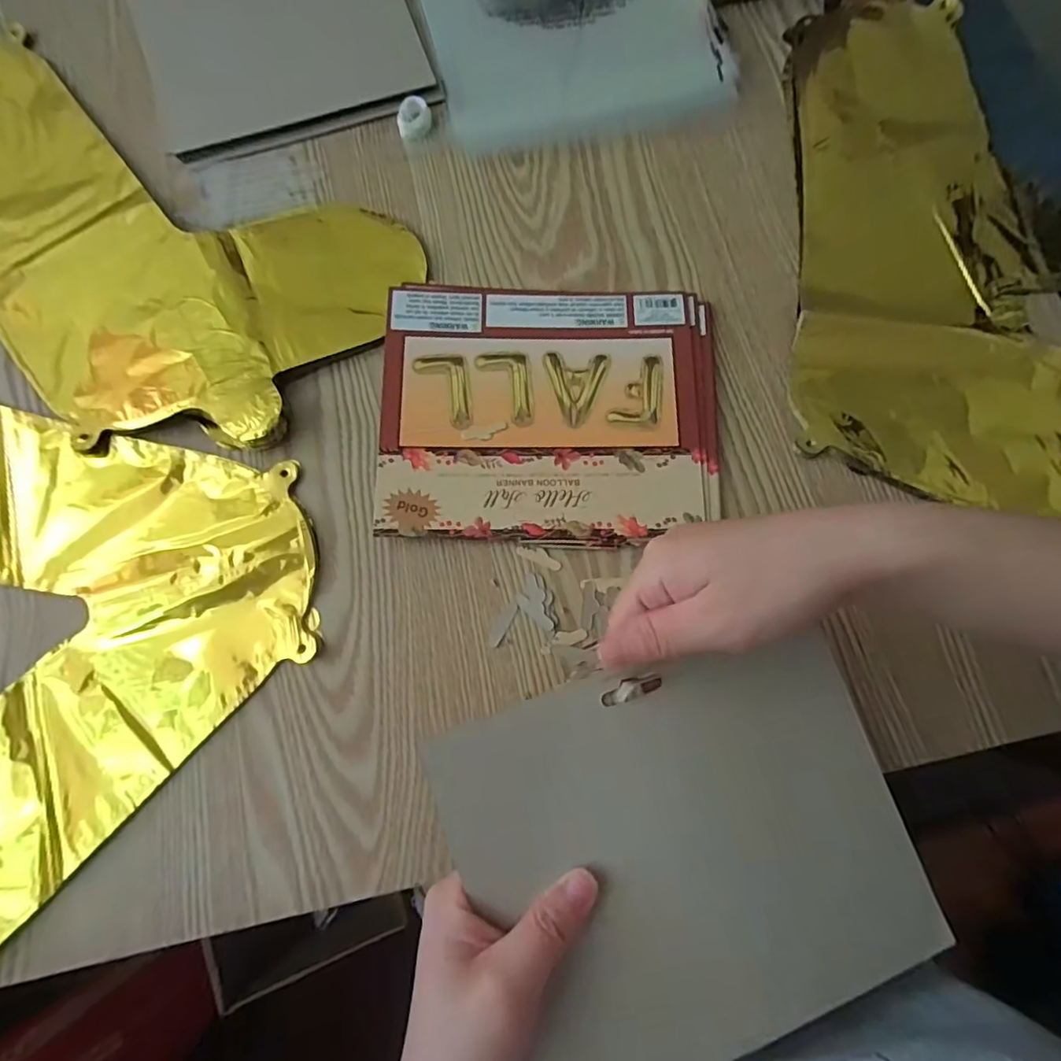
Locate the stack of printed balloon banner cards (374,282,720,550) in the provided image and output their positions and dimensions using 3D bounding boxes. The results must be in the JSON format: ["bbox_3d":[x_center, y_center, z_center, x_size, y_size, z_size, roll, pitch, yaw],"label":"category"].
[{"bbox_3d":[0.012,-0.076,0.344,0.202,0.014,0.171,2,76,2],"label":"stack of printed balloon banner cards"}]

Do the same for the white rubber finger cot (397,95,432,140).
[{"bbox_3d":[-0.084,-0.299,0.399,0.024,0.010,0.029,-13,76,-2],"label":"white rubber finger cot"}]

